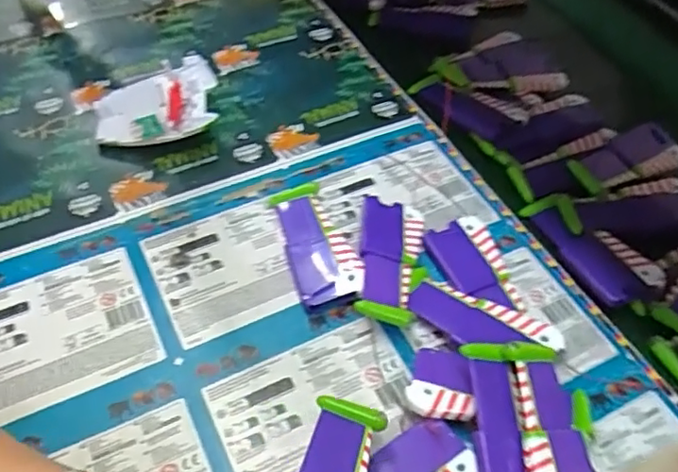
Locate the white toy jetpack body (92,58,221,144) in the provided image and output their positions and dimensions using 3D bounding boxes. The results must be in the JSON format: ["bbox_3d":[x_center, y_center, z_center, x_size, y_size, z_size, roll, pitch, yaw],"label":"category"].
[{"bbox_3d":[-0.174,-0.122,0.571,0.110,0.032,0.094,-6,52,-5],"label":"white toy jetpack body"}]

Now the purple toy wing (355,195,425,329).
[{"bbox_3d":[0.039,0.019,0.470,0.045,0.025,0.115,6,52,4],"label":"purple toy wing"}]

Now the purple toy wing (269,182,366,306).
[{"bbox_3d":[-0.019,0.002,0.488,0.048,0.019,0.123,-14,53,-11],"label":"purple toy wing"}]

